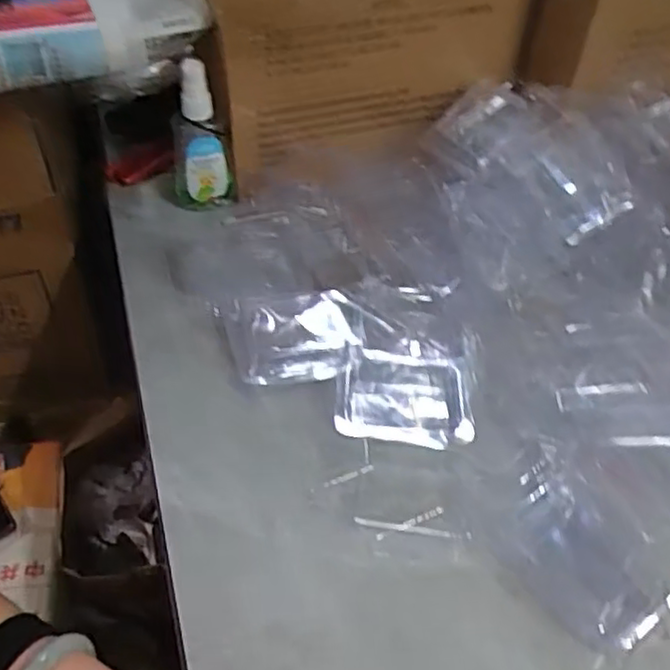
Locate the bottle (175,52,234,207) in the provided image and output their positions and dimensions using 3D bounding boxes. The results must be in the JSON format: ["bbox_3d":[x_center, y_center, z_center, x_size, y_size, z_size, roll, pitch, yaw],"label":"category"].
[{"bbox_3d":[-0.115,-0.164,0.591,0.037,0.129,0.035,28,52,20],"label":"bottle"}]

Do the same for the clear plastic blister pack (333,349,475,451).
[{"bbox_3d":[0.048,0.044,0.491,0.092,0.014,0.068,8,51,1],"label":"clear plastic blister pack"}]

